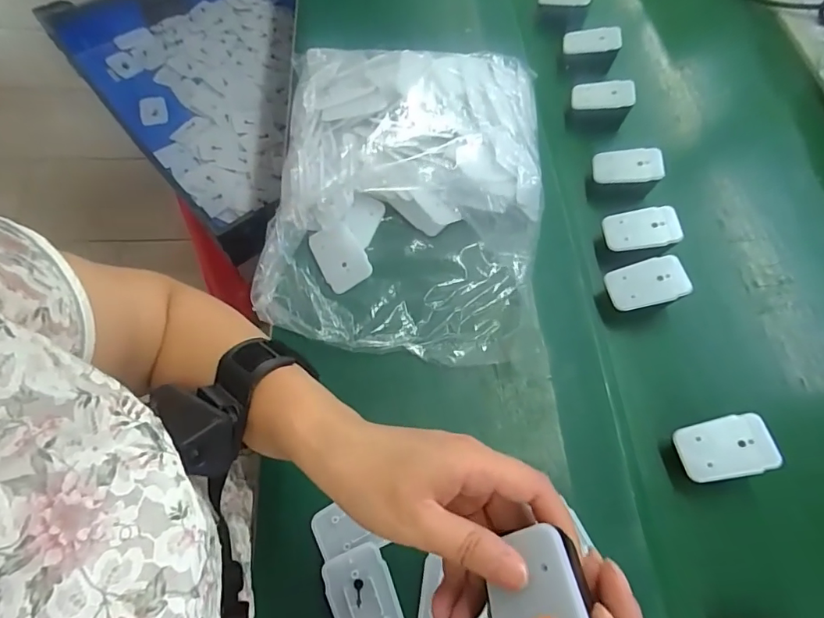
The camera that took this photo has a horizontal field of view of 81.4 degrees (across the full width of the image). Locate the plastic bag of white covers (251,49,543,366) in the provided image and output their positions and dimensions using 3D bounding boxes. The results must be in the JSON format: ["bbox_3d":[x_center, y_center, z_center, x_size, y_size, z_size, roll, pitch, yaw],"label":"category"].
[{"bbox_3d":[-0.007,-0.123,0.478,0.268,0.082,0.331,5,62,0],"label":"plastic bag of white covers"}]

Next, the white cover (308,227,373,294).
[{"bbox_3d":[-0.071,-0.051,0.471,0.045,0.005,0.068,-28,75,0],"label":"white cover"}]

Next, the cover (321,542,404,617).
[{"bbox_3d":[-0.035,0.213,0.347,0.046,0.005,0.070,-20,65,-13],"label":"cover"}]

